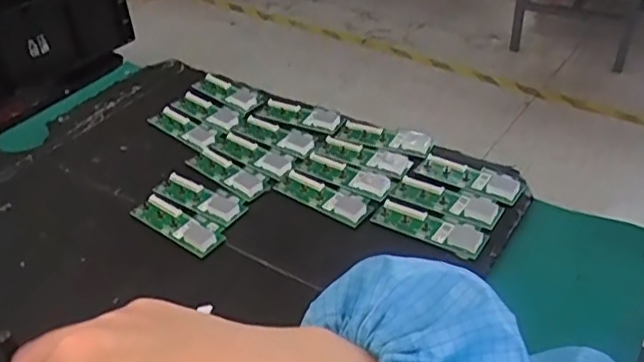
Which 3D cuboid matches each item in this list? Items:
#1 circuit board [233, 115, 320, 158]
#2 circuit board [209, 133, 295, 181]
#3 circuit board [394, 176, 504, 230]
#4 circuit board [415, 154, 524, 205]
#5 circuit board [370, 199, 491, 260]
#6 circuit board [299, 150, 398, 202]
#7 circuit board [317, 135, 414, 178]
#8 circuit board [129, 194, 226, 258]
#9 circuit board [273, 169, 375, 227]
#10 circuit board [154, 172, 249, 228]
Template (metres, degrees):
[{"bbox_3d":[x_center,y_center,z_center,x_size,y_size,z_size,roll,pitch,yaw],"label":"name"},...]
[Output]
[{"bbox_3d":[-0.047,-0.051,0.692,0.103,0.007,0.040,23,47,32],"label":"circuit board"},{"bbox_3d":[-0.072,-0.029,0.667,0.103,0.004,0.034,25,49,33],"label":"circuit board"},{"bbox_3d":[0.115,0.019,0.583,0.098,0.004,0.035,18,45,28],"label":"circuit board"},{"bbox_3d":[0.141,-0.006,0.603,0.099,0.006,0.036,22,47,31],"label":"circuit board"},{"bbox_3d":[0.096,0.041,0.562,0.100,0.007,0.034,19,45,28],"label":"circuit board"},{"bbox_3d":[0.024,-0.006,0.625,0.099,0.004,0.036,21,47,31],"label":"circuit board"},{"bbox_3d":[0.042,-0.027,0.646,0.100,0.004,0.035,17,44,27],"label":"circuit board"},{"bbox_3d":[-0.135,0.038,0.590,0.104,0.010,0.035,23,47,32],"label":"circuit board"},{"bbox_3d":[0.002,0.012,0.604,0.103,0.005,0.034,22,47,31],"label":"circuit board"},{"bbox_3d":[-0.119,0.012,0.615,0.102,0.011,0.036,23,48,32],"label":"circuit board"}]

